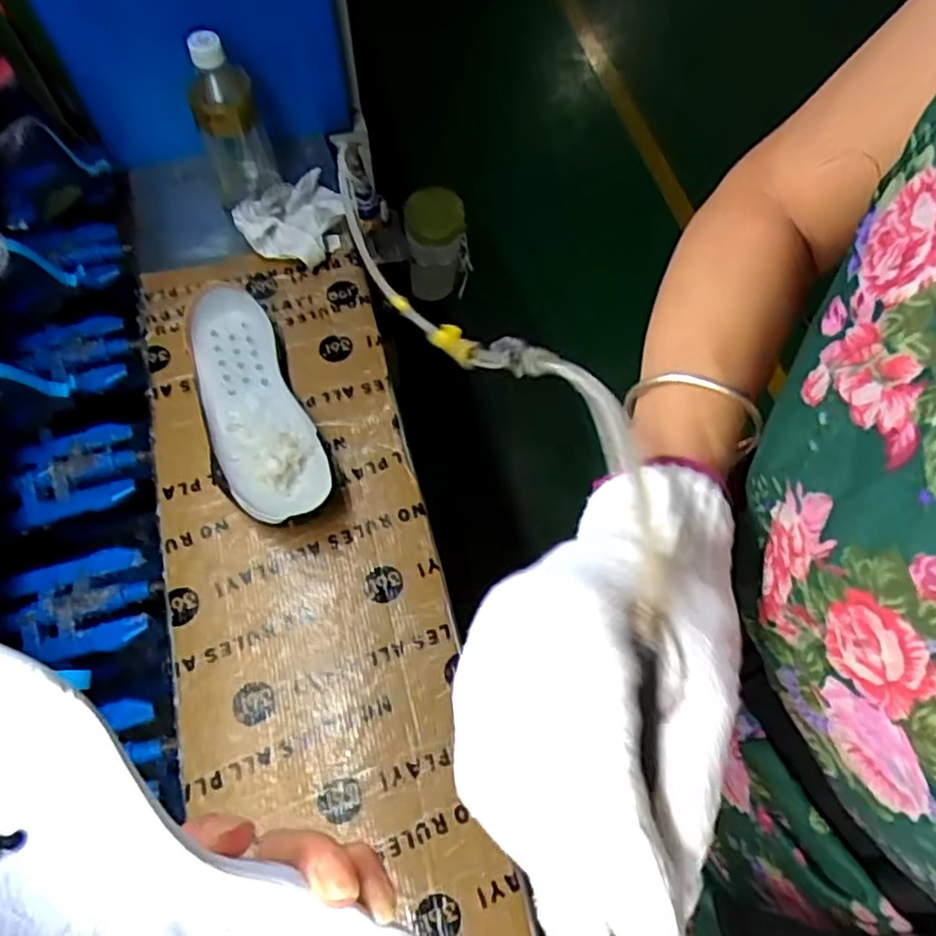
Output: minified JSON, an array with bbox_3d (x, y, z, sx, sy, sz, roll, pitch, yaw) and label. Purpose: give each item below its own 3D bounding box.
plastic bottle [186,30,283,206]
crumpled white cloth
[{"bbox_3d":[-0.230,-0.337,0.680,0.061,0.152,0.059,-20,63,-11],"label":"plastic bottle"},{"bbox_3d":[-0.180,-0.266,0.737,0.098,0.043,0.112,16,63,8],"label":"crumpled white cloth"}]

